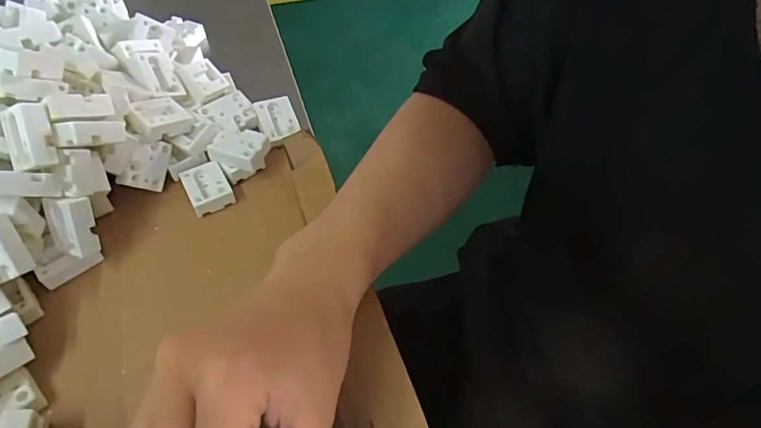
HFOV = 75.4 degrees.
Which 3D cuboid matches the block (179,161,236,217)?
[{"bbox_3d":[-0.124,-0.019,0.353,0.028,0.013,0.038,-23,57,-19],"label":"block"}]

